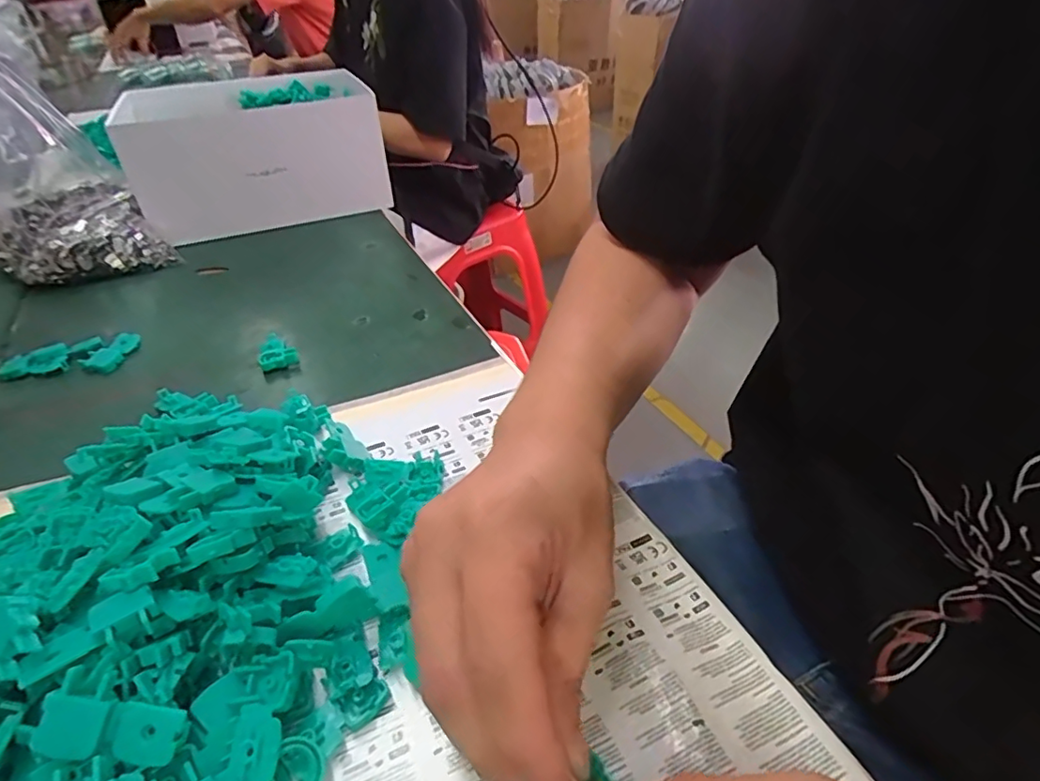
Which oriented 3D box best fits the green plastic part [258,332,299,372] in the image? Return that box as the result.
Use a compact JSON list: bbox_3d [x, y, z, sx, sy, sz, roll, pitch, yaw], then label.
[{"bbox_3d":[-0.185,-0.029,0.436,0.026,0.010,0.042,-21,41,-25],"label":"green plastic part"}]

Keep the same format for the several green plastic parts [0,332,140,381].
[{"bbox_3d":[-0.338,-0.027,0.436,0.087,0.010,0.042,-4,48,-9],"label":"several green plastic parts"}]

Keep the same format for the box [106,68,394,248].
[{"bbox_3d":[-0.302,-0.286,0.677,0.245,0.122,0.259,-16,39,-19],"label":"box"}]

